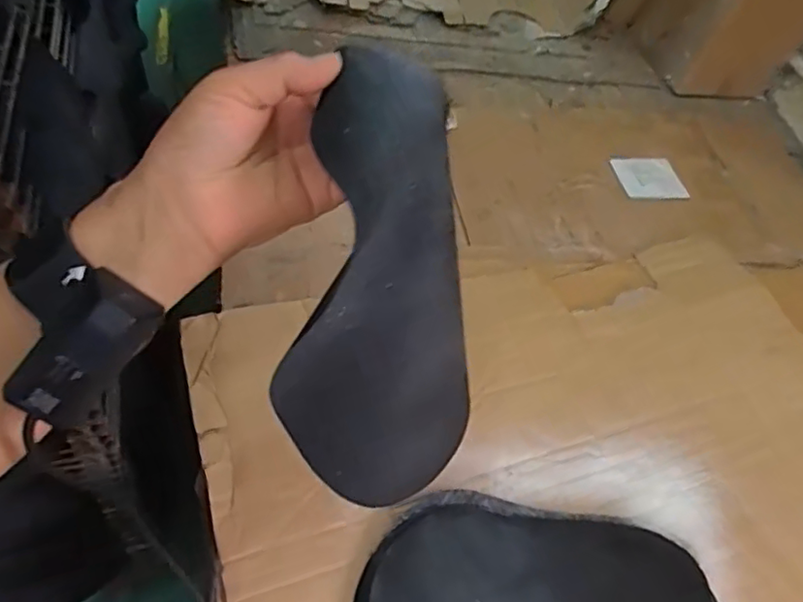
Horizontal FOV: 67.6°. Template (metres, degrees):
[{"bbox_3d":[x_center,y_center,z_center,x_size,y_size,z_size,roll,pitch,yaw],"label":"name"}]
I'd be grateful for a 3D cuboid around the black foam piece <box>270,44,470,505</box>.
[{"bbox_3d":[-0.020,0.009,0.349,0.113,0.281,0.069,-16,34,-18],"label":"black foam piece"}]

